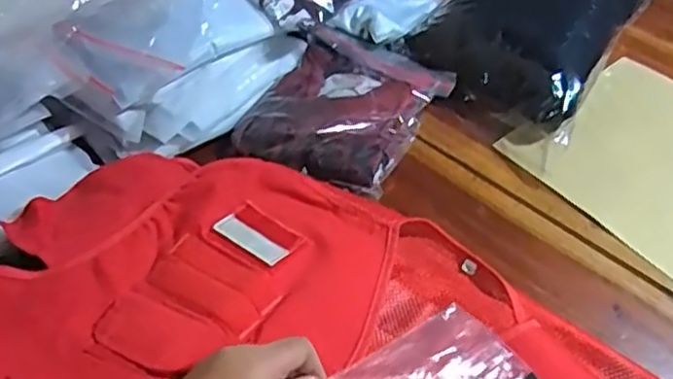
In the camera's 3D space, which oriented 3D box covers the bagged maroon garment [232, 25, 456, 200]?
[{"bbox_3d":[0.010,-0.090,0.739,0.176,0.043,0.210,20,51,18],"label":"bagged maroon garment"}]

